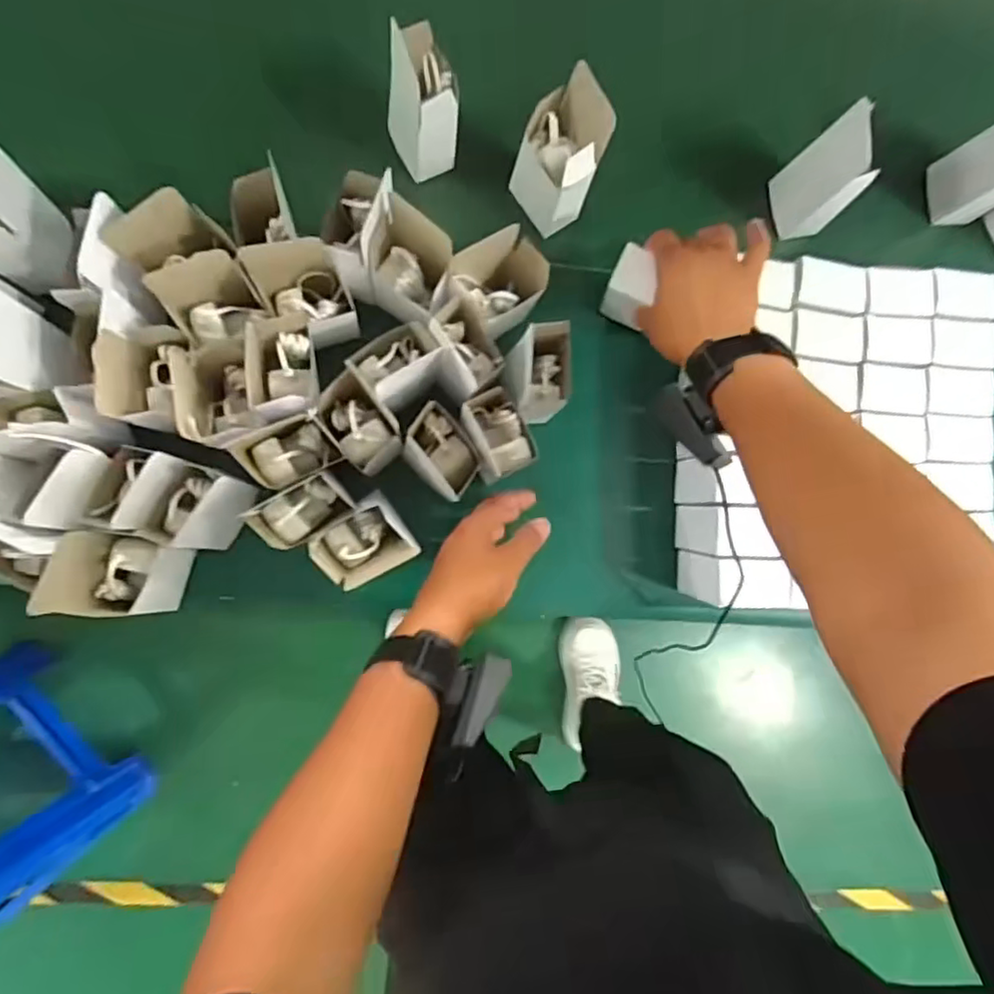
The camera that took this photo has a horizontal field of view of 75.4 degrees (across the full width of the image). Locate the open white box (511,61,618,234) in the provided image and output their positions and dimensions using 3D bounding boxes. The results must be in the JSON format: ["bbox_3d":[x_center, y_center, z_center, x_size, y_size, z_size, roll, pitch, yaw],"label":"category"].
[{"bbox_3d":[0.056,-0.306,0.578,0.056,0.131,0.077,-35,92,-7],"label":"open white box"}]

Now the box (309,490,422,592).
[{"bbox_3d":[-0.108,0.039,0.524,0.070,0.048,0.060,-35,92,-7],"label":"box"}]

